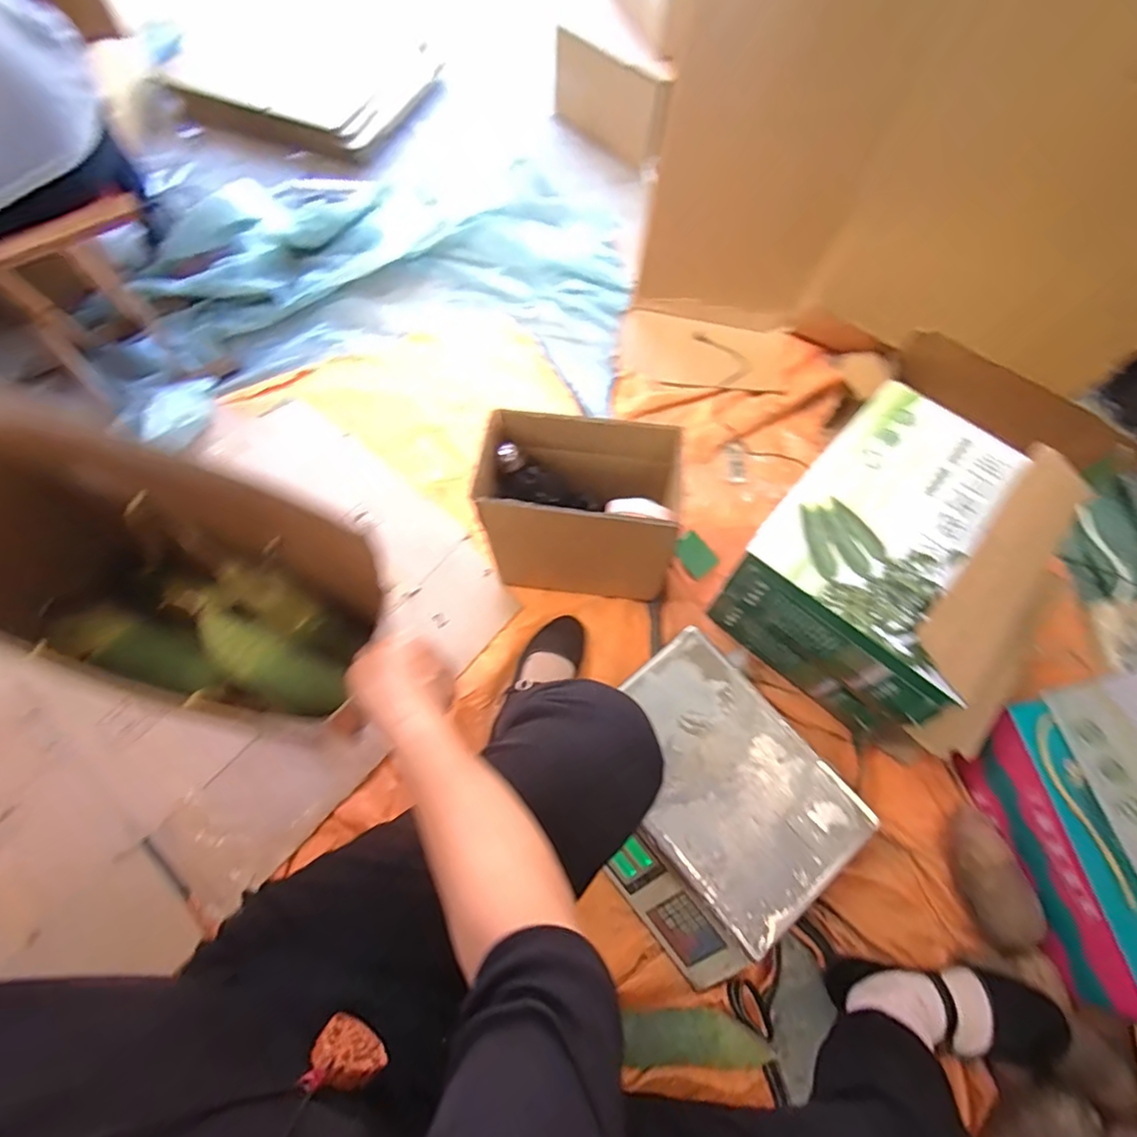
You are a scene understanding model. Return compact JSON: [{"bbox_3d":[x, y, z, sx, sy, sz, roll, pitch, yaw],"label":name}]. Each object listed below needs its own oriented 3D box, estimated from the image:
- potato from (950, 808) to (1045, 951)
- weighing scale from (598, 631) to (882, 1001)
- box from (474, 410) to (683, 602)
[{"bbox_3d":[0.536,0.394,0.703,0.069,0.058,0.160,-21,68,-10],"label":"potato"},{"bbox_3d":[0.169,0.299,0.733,0.295,0.097,0.328,-37,71,-14],"label":"weighing scale"},{"bbox_3d":[0.018,-0.079,0.814,0.252,0.252,0.159,8,66,3],"label":"box"}]

